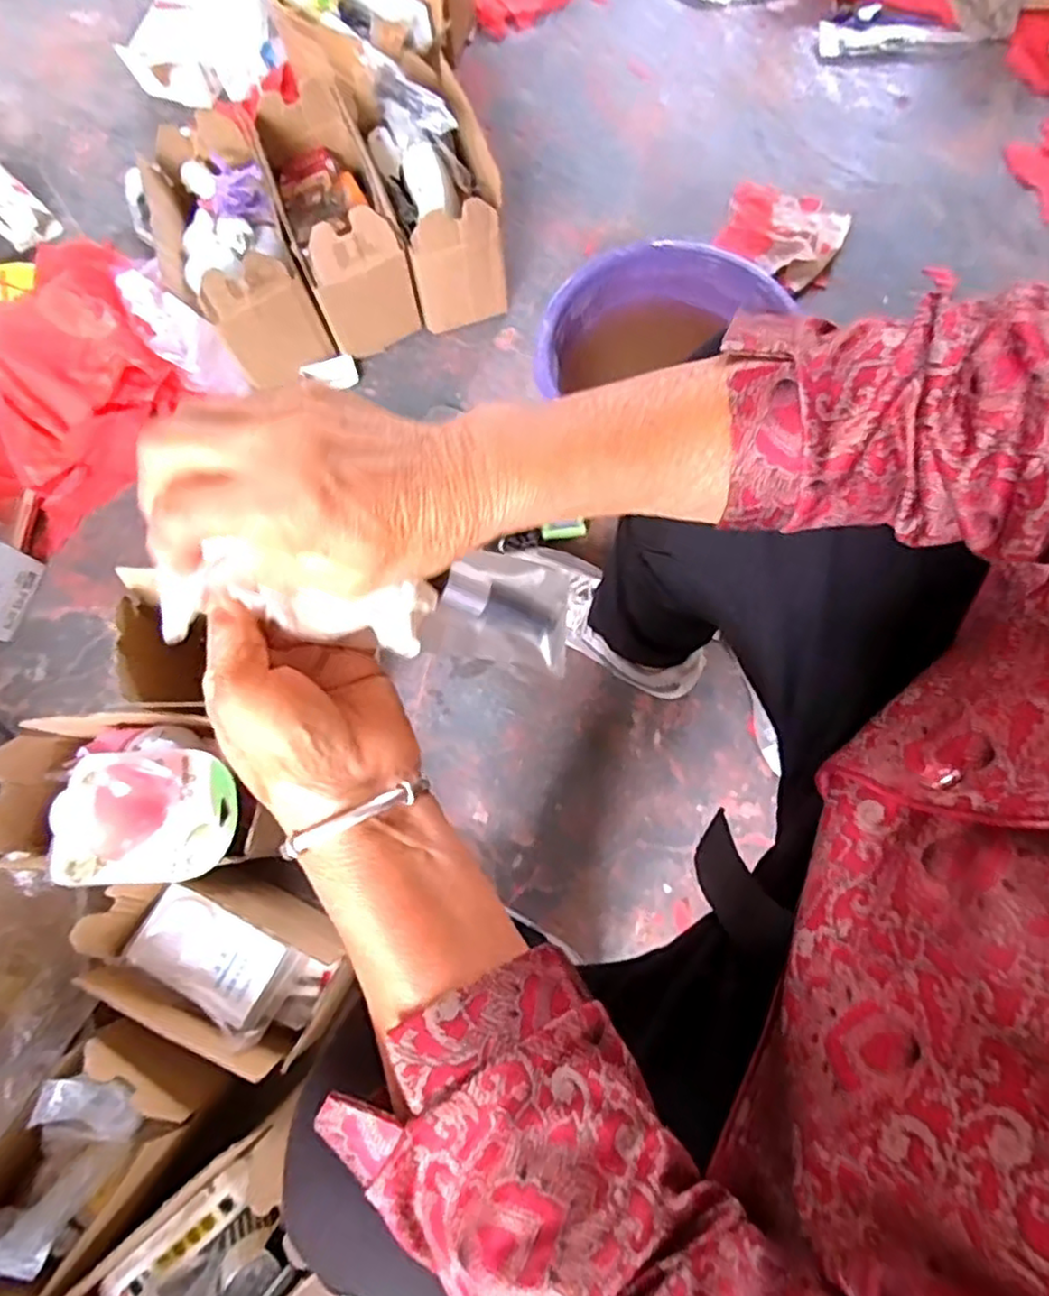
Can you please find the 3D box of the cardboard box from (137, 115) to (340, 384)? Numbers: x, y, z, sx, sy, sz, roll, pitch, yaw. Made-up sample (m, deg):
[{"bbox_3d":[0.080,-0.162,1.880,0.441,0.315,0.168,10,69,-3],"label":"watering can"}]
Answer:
[{"bbox_3d":[-0.338,-0.459,0.792,0.137,0.156,0.229,-23,77,-5],"label":"cardboard box"}]

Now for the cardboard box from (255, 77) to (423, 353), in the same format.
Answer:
[{"bbox_3d":[-0.223,-0.494,0.813,0.112,0.174,0.213,-25,77,-6],"label":"cardboard box"}]

